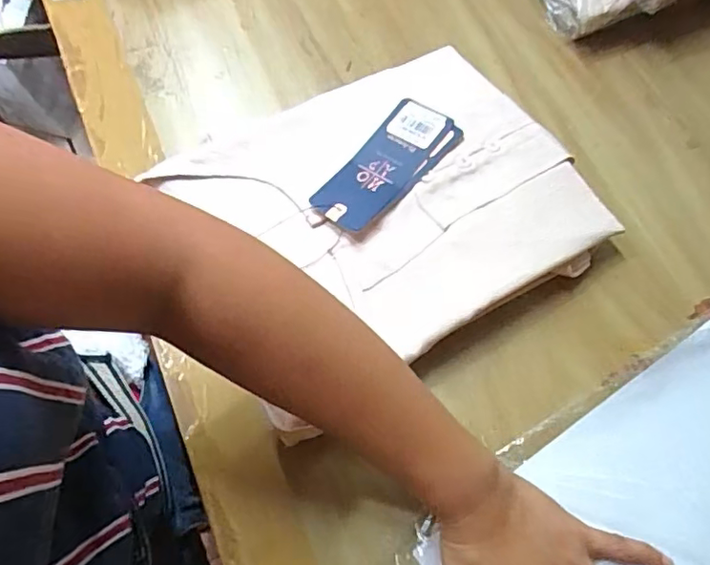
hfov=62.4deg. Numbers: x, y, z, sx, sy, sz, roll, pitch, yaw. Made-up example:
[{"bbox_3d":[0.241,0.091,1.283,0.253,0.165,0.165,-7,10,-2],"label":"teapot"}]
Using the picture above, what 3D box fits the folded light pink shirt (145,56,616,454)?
[{"bbox_3d":[0.021,-0.056,0.411,0.253,0.034,0.210,-28,69,-12],"label":"folded light pink shirt"}]

